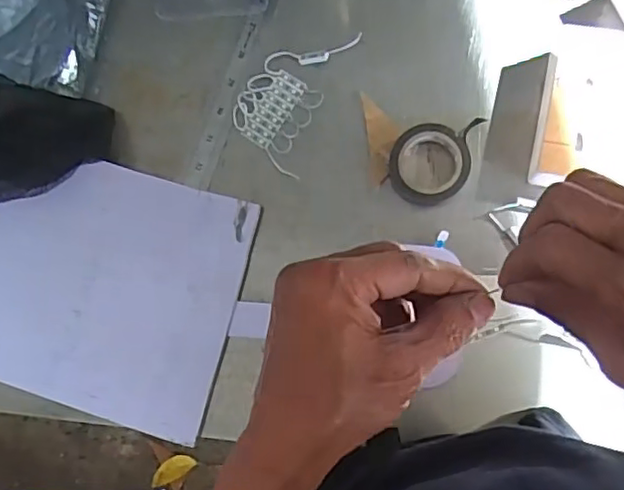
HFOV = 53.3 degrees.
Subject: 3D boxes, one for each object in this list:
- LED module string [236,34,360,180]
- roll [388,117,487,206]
[{"bbox_3d":[-0.020,-0.121,0.510,0.072,0.007,0.118,21,87,9],"label":"LED module string"},{"bbox_3d":[0.099,-0.064,0.484,0.076,0.023,0.058,-10,83,7],"label":"roll"}]

